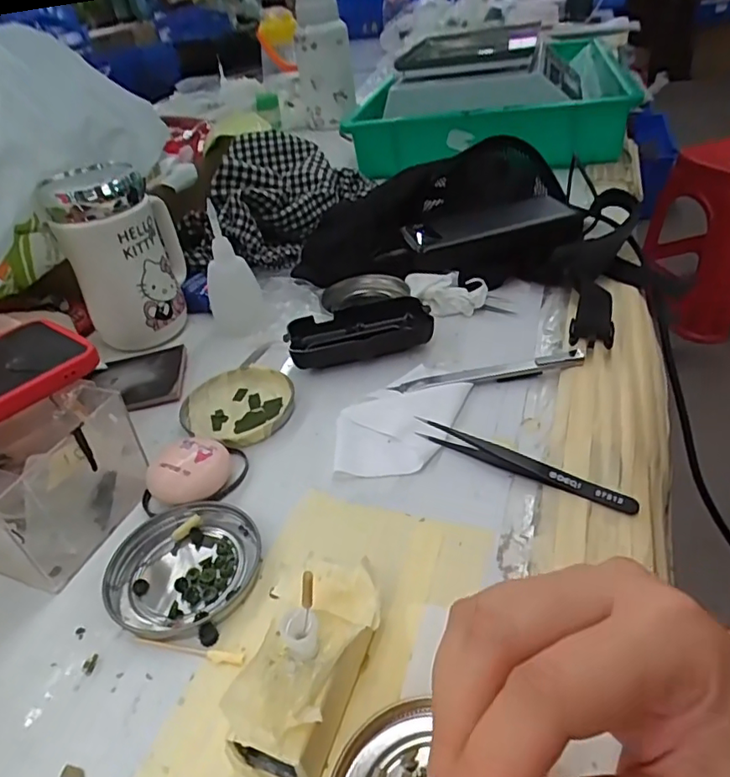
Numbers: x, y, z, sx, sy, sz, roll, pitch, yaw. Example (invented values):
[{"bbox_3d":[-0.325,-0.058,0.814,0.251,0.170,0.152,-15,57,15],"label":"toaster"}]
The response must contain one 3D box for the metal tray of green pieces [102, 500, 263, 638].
[{"bbox_3d":[-0.096,0.093,0.302,0.077,0.008,0.074,2,38,13],"label":"metal tray of green pieces"}]

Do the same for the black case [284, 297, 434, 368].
[{"bbox_3d":[-0.005,-0.043,0.445,0.108,0.025,0.051,-11,38,-5],"label":"black case"}]

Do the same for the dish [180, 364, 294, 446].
[{"bbox_3d":[-0.090,0.009,0.407,0.085,0.010,0.071,23,47,33],"label":"dish"}]

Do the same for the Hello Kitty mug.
[{"bbox_3d":[-0.201,-0.115,0.482,0.073,0.131,0.090,-8,38,-1],"label":"Hello Kitty mug"}]

